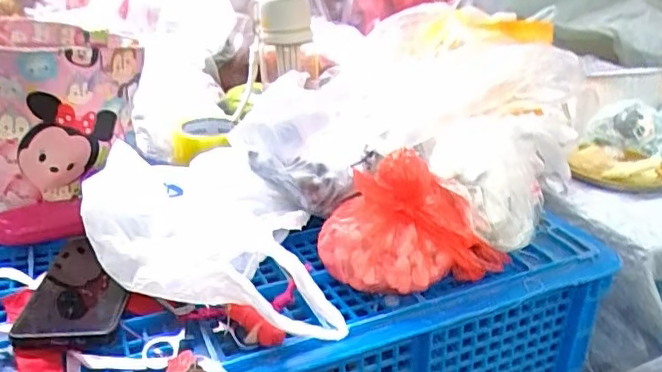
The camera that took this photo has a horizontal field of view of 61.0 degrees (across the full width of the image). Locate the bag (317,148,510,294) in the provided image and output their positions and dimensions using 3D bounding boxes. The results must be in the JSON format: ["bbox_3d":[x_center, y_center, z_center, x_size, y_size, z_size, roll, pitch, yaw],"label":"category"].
[{"bbox_3d":[0.069,0.036,0.523,0.163,0.120,0.087,-9,-14,-13],"label":"bag"}]

